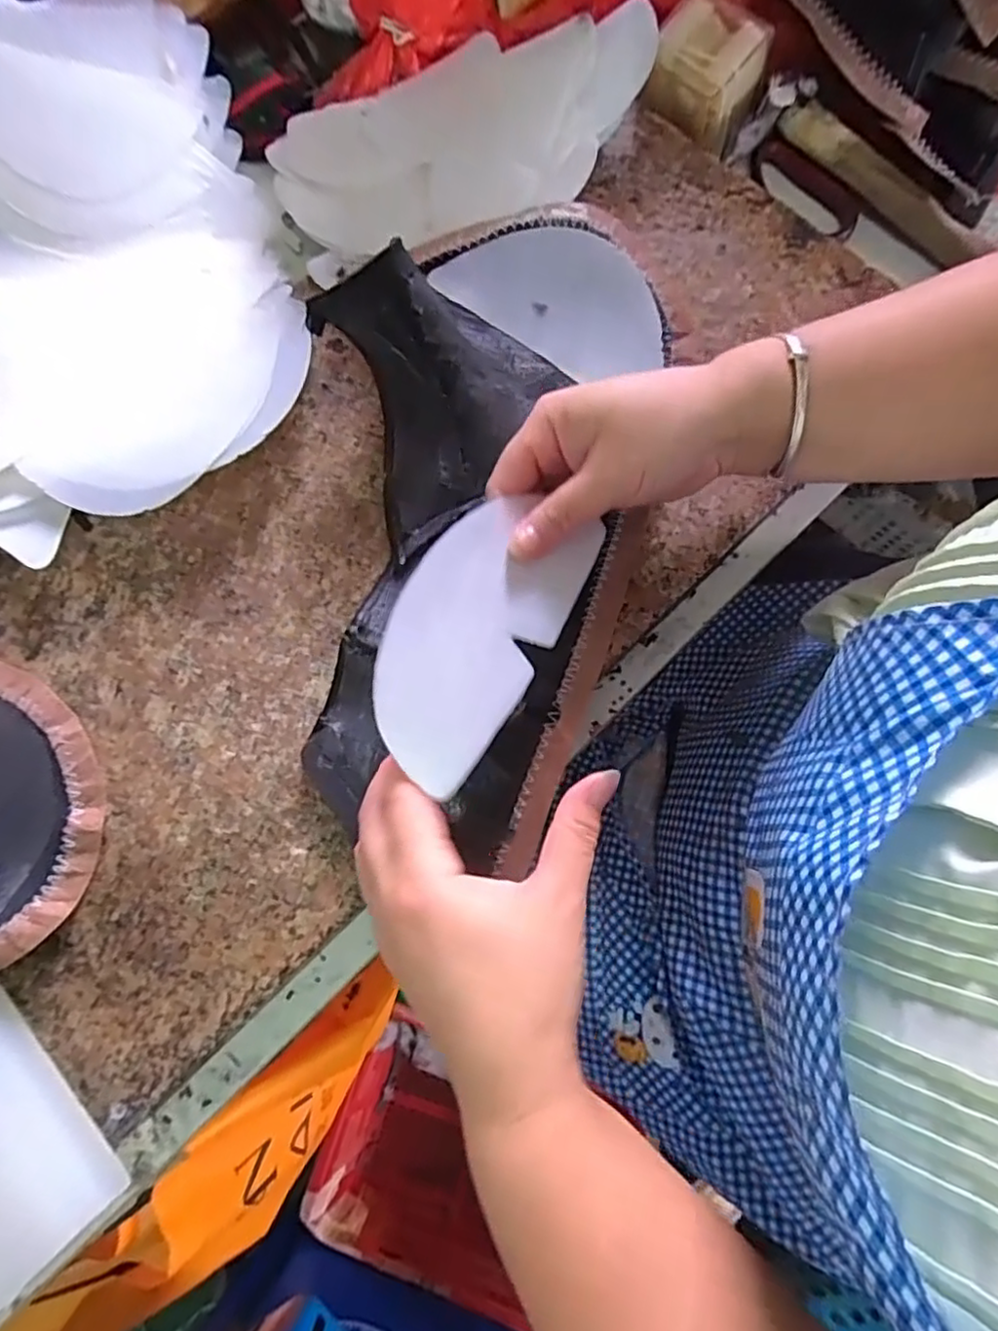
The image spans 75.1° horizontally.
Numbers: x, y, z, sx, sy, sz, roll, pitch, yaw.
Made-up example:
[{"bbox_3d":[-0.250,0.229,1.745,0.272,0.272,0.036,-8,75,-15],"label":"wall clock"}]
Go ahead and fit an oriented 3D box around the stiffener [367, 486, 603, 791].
[{"bbox_3d":[-0.010,-0.017,0.277,0.065,0.004,0.130,35,74,-11],"label":"stiffener"}]

